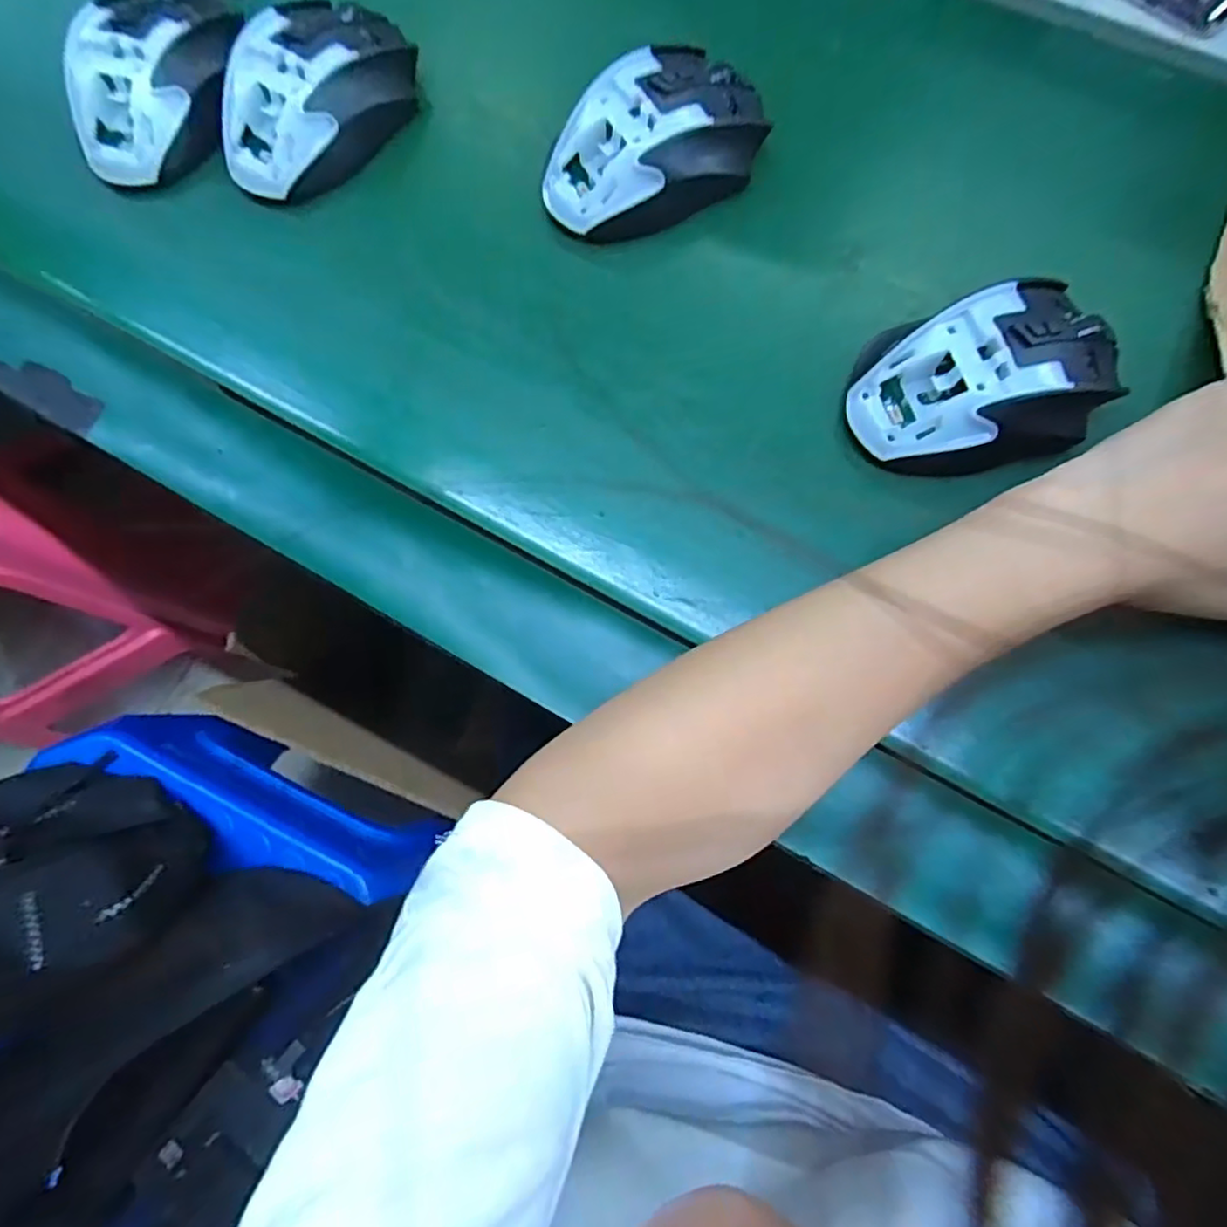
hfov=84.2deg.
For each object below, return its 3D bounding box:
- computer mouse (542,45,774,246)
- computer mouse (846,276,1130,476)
[{"bbox_3d":[0.021,-0.230,0.327,0.117,0.034,0.068,-31,78,-7],"label":"computer mouse"},{"bbox_3d":[0.164,-0.102,0.292,0.115,0.036,0.071,-16,76,-4],"label":"computer mouse"}]

